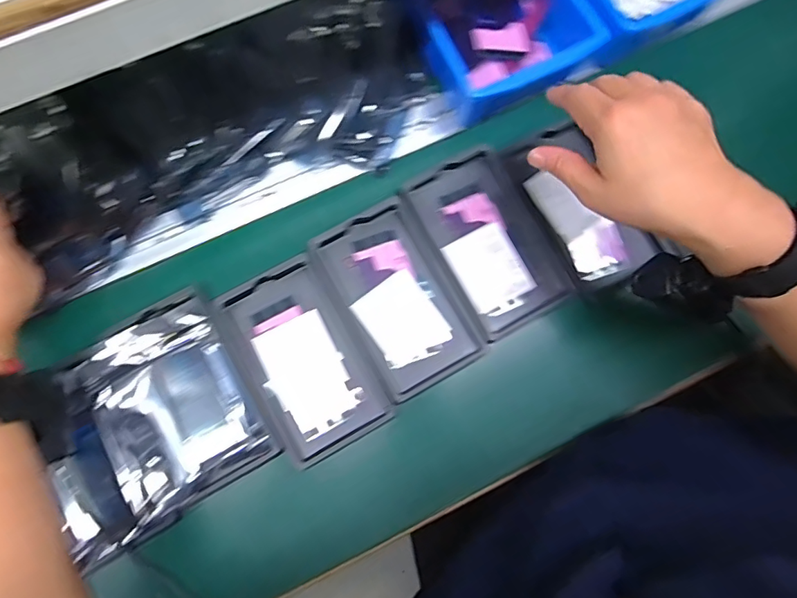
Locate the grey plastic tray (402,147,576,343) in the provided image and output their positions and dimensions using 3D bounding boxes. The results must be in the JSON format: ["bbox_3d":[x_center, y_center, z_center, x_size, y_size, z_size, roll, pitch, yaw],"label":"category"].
[{"bbox_3d":[0.080,-0.052,0.447,0.094,0.022,0.156,-29,81,-6],"label":"grey plastic tray"}]

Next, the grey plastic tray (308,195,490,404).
[{"bbox_3d":[-0.001,-0.001,0.431,0.093,0.014,0.158,-29,81,-6],"label":"grey plastic tray"}]

